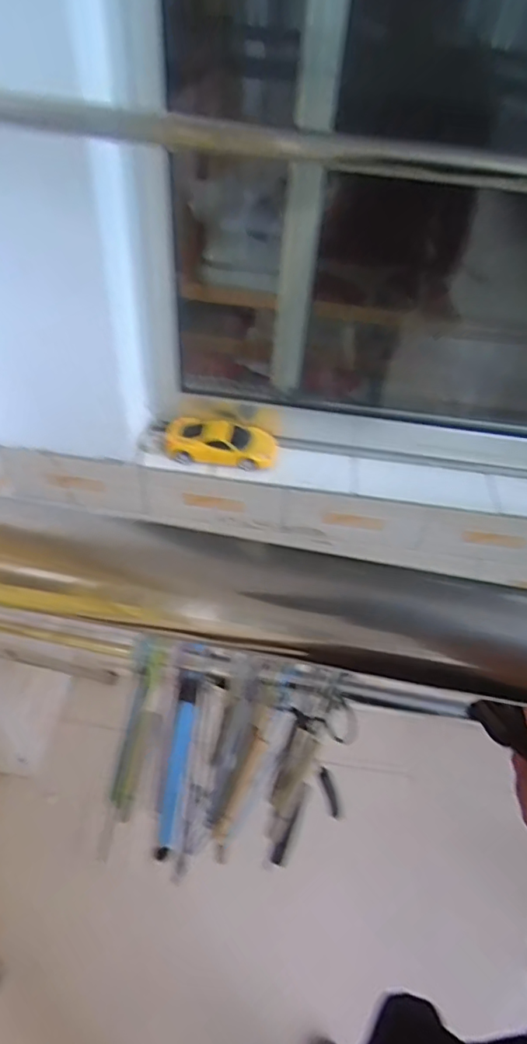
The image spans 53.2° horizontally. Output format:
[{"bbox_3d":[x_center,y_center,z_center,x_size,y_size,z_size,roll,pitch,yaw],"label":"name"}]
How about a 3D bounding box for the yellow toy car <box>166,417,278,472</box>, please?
[{"bbox_3d":[-0.073,-0.143,0.931,0.190,0.047,0.084,6,46,0],"label":"yellow toy car"}]

